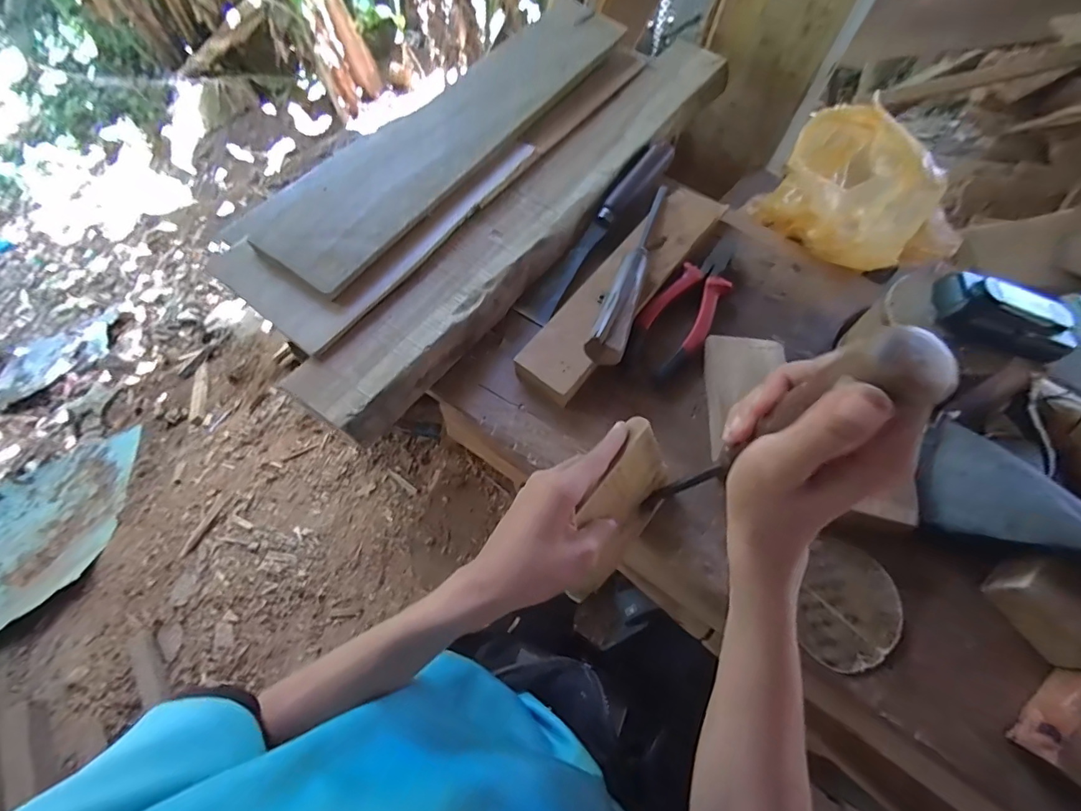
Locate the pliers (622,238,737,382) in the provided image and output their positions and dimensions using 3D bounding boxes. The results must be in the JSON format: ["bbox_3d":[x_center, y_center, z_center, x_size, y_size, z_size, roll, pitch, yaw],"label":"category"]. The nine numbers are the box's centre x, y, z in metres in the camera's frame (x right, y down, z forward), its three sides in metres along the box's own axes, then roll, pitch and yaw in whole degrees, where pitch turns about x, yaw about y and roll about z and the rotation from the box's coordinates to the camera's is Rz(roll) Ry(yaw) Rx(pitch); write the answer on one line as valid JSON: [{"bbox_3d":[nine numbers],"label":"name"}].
[{"bbox_3d":[0.147,-0.098,0.465,0.058,0.017,0.188,37,70,14],"label":"pliers"}]

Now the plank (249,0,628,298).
[{"bbox_3d":[-0.088,-0.306,0.510,0.128,0.019,0.484,35,70,13],"label":"plank"}]

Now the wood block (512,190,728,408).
[{"bbox_3d":[0.088,-0.127,0.462,0.058,0.020,0.295,35,70,13],"label":"wood block"}]

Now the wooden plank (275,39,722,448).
[{"bbox_3d":[0.011,-0.213,0.501,0.087,0.031,0.626,35,70,13],"label":"wooden plank"}]

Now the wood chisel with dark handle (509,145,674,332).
[{"bbox_3d":[0.064,-0.190,0.503,0.033,0.027,0.263,33,69,12],"label":"wood chisel with dark handle"}]

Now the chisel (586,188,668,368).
[{"bbox_3d":[0.093,-0.130,0.449,0.031,0.034,0.226,22,67,8],"label":"chisel"}]

